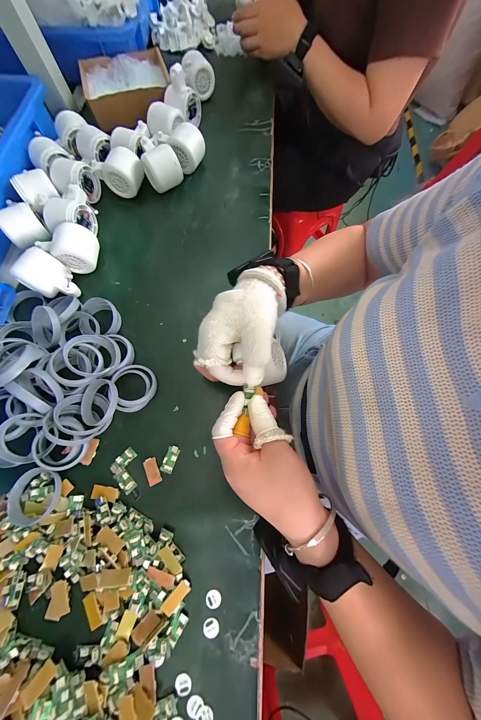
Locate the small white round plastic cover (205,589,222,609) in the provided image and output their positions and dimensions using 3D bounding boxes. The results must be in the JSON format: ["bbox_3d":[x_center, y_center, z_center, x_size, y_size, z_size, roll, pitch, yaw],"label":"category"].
[{"bbox_3d":[-0.030,0.270,0.264,0.017,0.004,0.017,0,73,-1],"label":"small white round plastic cover"}]

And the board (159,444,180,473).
[{"bbox_3d":[-0.091,0.128,0.303,0.016,0.004,0.033,18,74,5],"label":"board"}]

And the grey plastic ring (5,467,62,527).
[{"bbox_3d":[-0.245,0.160,0.277,0.060,0.011,0.060,0,73,-1],"label":"grey plastic ring"}]

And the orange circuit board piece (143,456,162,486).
[{"bbox_3d":[-0.112,0.141,0.298,0.016,0.004,0.032,-25,75,-8],"label":"orange circuit board piece"}]

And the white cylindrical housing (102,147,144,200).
[{"bbox_3d":[-0.204,-0.327,0.410,0.060,0.056,0.060,0,73,-1],"label":"white cylindrical housing"}]

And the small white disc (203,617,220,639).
[{"bbox_3d":[-0.032,0.292,0.256,0.017,0.004,0.015,5,73,1],"label":"small white disc"}]

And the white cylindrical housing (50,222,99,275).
[{"bbox_3d":[-0.256,-0.172,0.362,0.060,0.051,0.052,-10,74,-4],"label":"white cylindrical housing"}]

